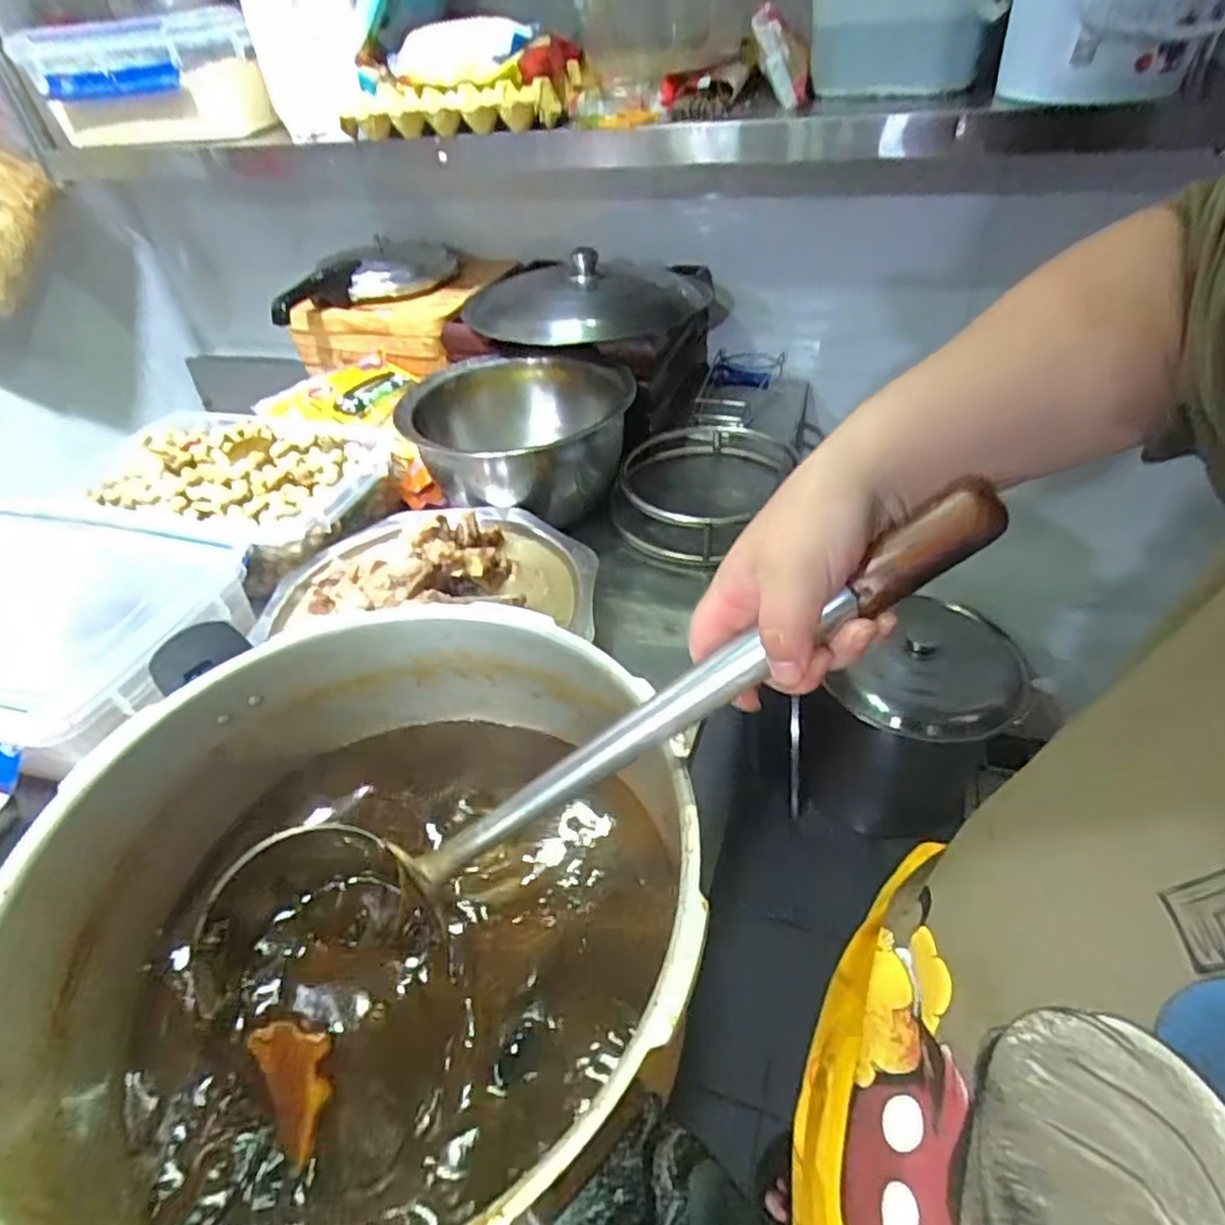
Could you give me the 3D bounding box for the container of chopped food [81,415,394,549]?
[{"bbox_3d":[-0.458,-0.155,0.830,0.333,0.085,0.266,5,42,14],"label":"container of chopped food"}]

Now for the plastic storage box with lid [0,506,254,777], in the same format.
[{"bbox_3d":[-0.533,0.019,0.649,0.350,0.110,0.258,8,43,17],"label":"plastic storage box with lid"}]

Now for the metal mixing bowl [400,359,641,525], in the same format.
[{"bbox_3d":[-0.121,-0.219,0.857,0.263,0.118,0.263,-4,41,3],"label":"metal mixing bowl"}]

